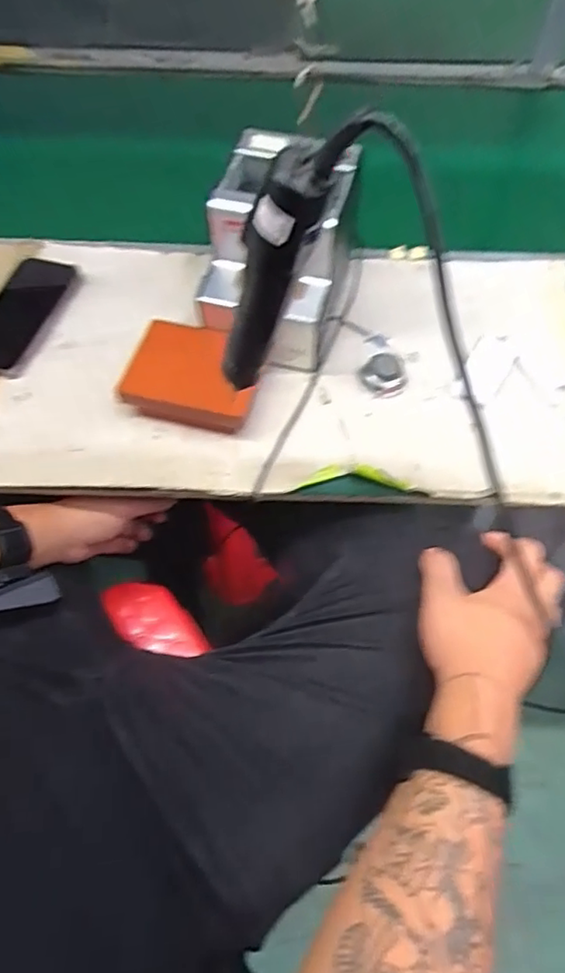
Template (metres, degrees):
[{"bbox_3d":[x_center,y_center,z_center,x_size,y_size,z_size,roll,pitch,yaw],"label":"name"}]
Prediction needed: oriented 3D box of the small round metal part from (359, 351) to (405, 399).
[{"bbox_3d":[0.109,-0.118,0.649,0.043,0.020,0.043,1,58,-1],"label":"small round metal part"}]

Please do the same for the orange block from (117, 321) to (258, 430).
[{"bbox_3d":[-0.090,-0.115,0.636,0.131,0.032,0.103,13,58,6],"label":"orange block"}]

